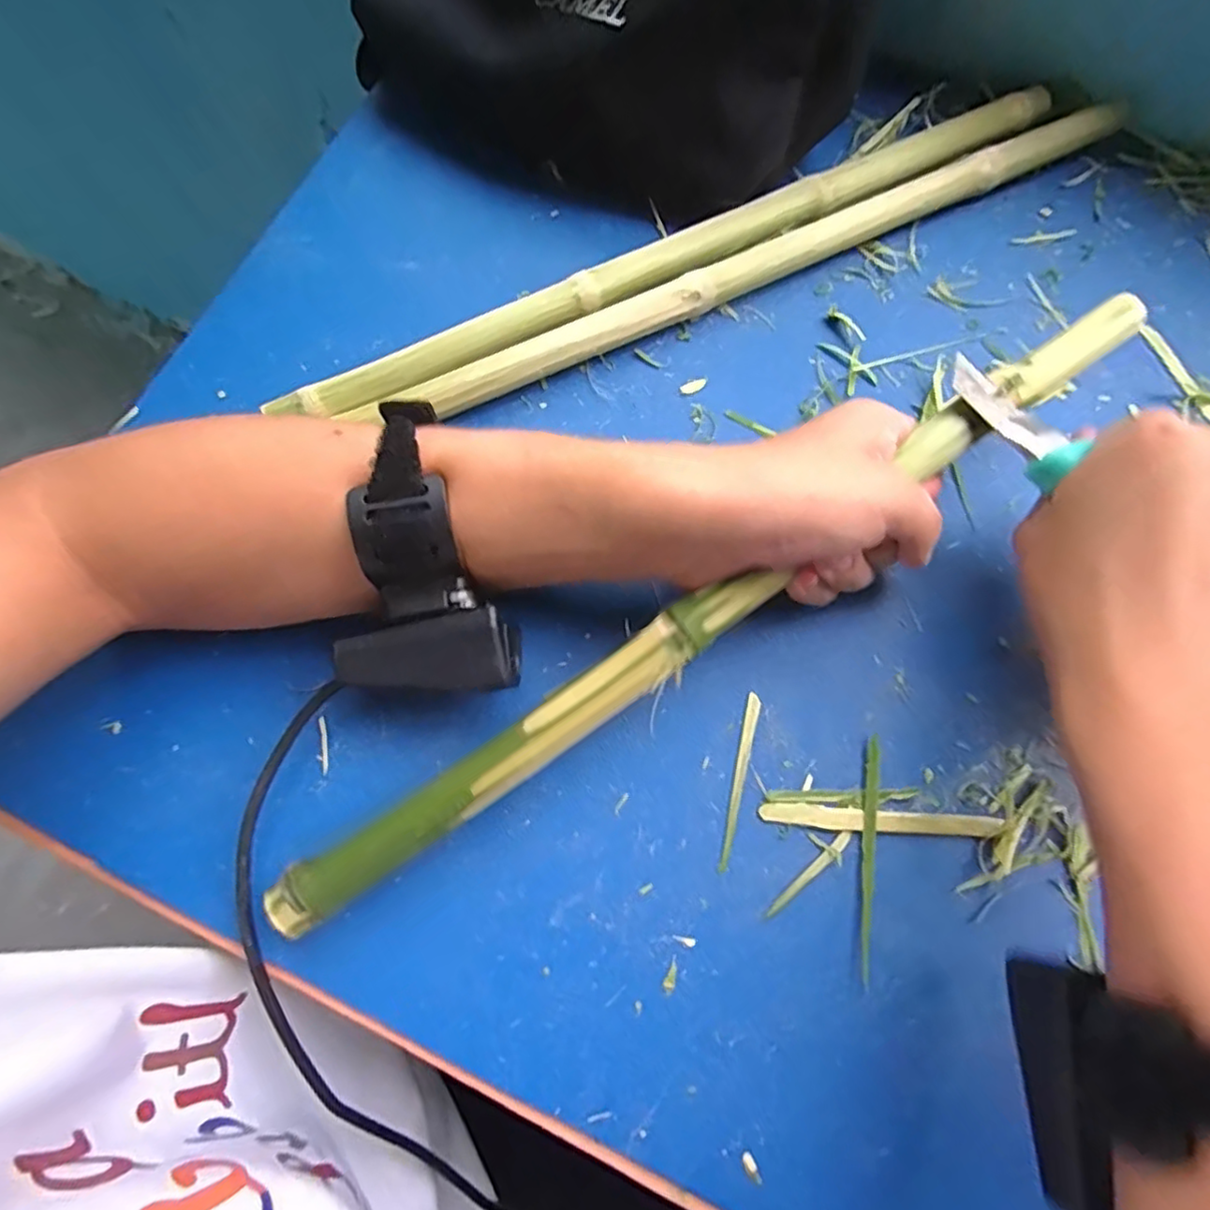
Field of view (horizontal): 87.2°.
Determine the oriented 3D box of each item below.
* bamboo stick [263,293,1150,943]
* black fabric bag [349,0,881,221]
[{"bbox_3d":[0.053,-0.004,0.256,0.417,0.013,0.021,-35,76,-5],"label":"bamboo stick"},{"bbox_3d":[-0.018,-0.321,0.332,0.297,0.118,0.134,31,77,9],"label":"black fabric bag"}]

